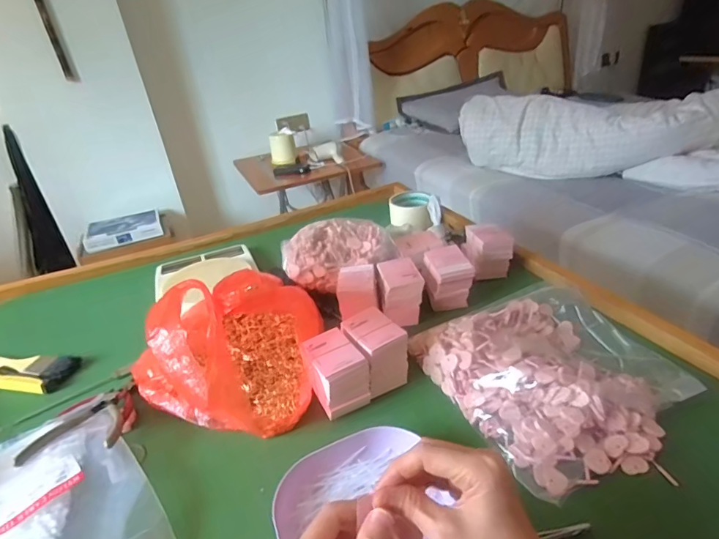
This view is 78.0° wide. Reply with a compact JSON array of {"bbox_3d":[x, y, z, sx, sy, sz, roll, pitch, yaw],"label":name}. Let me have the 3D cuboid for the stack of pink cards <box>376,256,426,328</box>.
[{"bbox_3d":[0.057,0.030,0.608,0.053,0.063,0.072,-7,31,-1],"label":"stack of pink cards"}]

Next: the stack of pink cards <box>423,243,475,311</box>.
[{"bbox_3d":[0.122,0.012,0.622,0.058,0.067,0.066,-8,31,-3],"label":"stack of pink cards"}]

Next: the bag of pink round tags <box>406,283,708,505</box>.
[{"bbox_3d":[0.206,0.102,0.471,0.219,0.045,0.229,-18,32,-18],"label":"bag of pink round tags"}]

